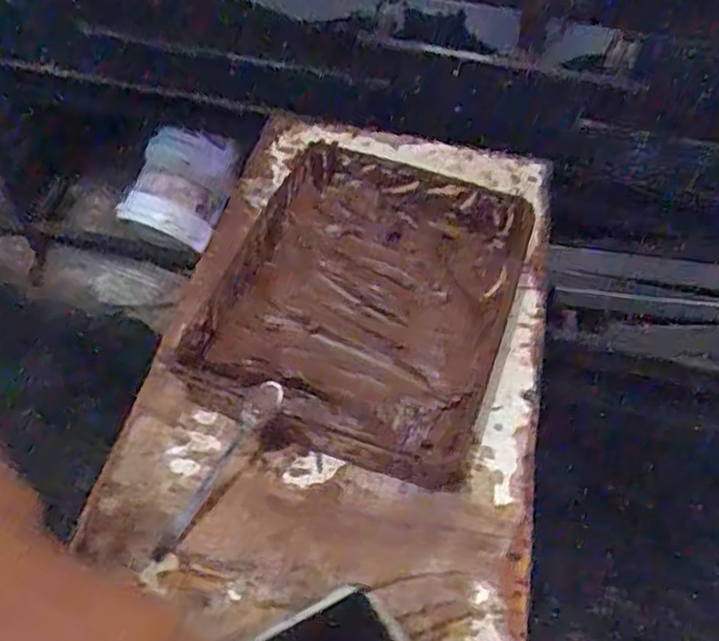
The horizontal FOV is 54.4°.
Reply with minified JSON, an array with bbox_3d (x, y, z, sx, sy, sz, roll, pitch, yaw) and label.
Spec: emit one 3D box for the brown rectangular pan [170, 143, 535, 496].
[{"bbox_3d":[0.000,-0.032,0.740,0.309,0.067,0.356,18,52,9],"label":"brown rectangular pan"}]

